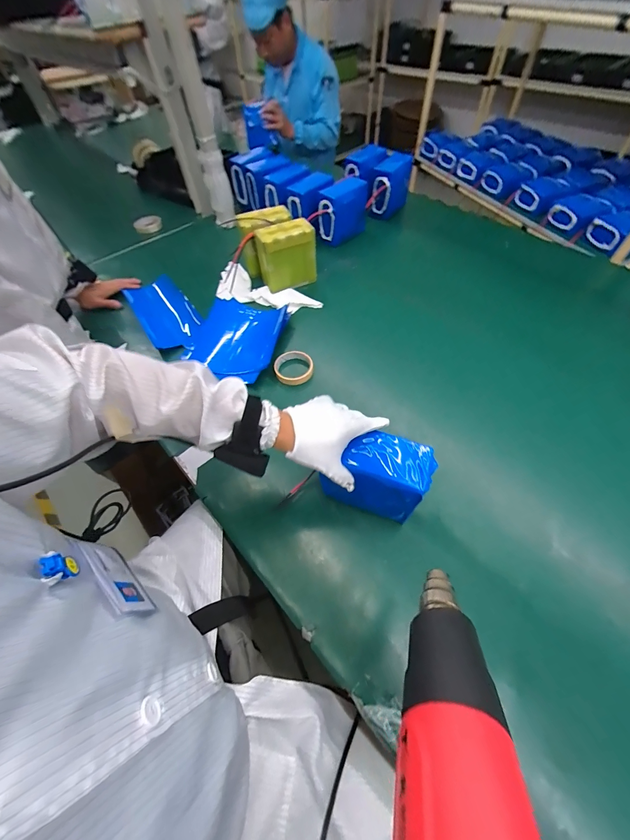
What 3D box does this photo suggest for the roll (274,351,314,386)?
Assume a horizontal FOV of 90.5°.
[{"bbox_3d":[-0.048,-0.118,0.710,0.087,0.024,0.088,-2,57,2],"label":"roll"}]

